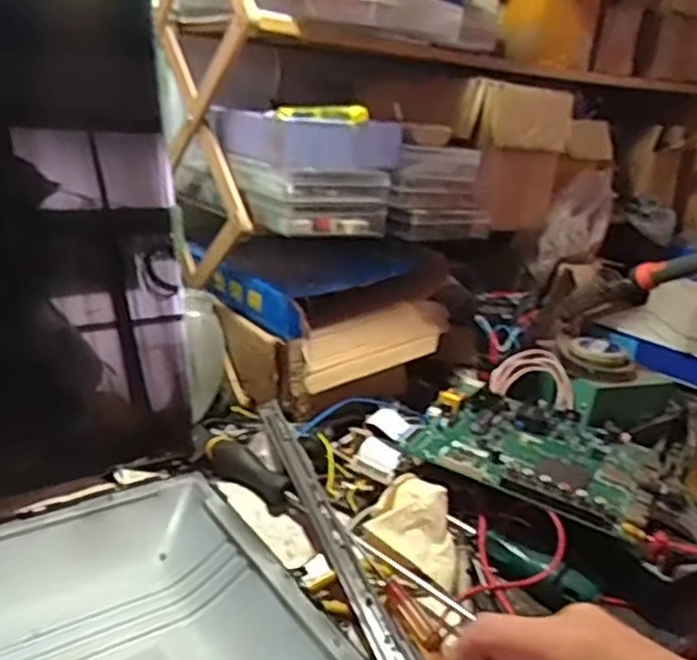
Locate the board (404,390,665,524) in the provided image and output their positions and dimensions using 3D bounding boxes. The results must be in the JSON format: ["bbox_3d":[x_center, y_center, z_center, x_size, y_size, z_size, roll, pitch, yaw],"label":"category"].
[{"bbox_3d":[0.167,0.101,0.624,0.194,0.022,0.162,17,23,23],"label":"board"}]

